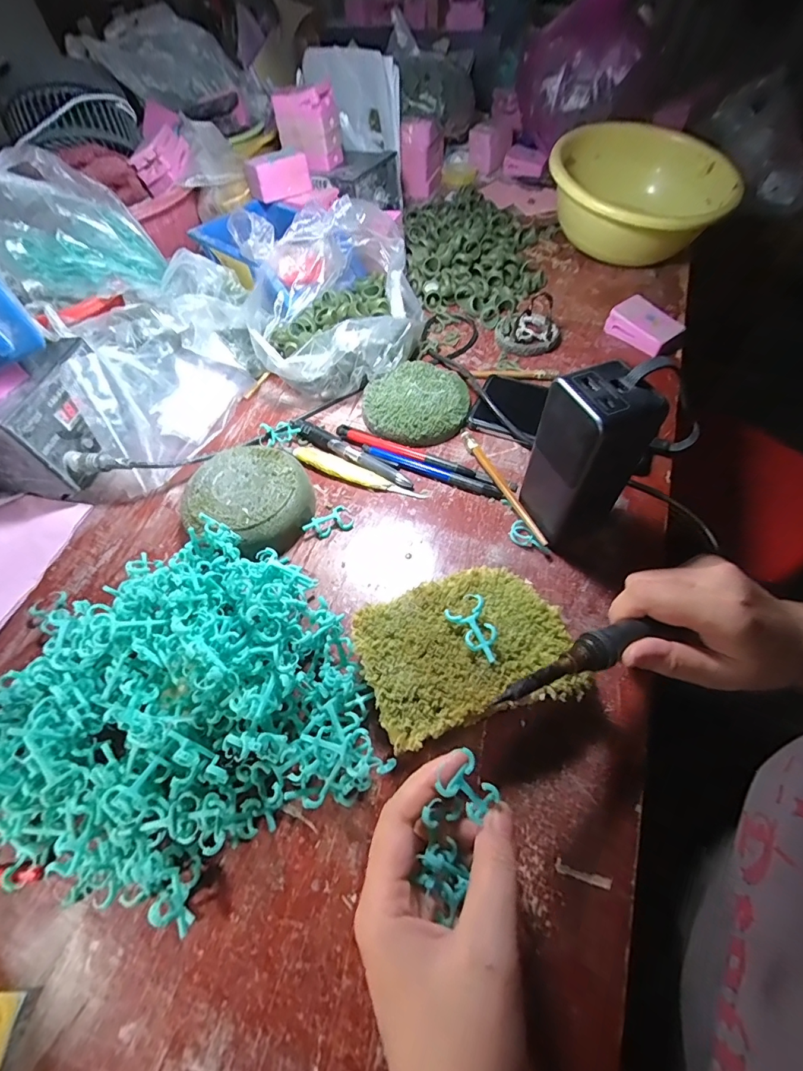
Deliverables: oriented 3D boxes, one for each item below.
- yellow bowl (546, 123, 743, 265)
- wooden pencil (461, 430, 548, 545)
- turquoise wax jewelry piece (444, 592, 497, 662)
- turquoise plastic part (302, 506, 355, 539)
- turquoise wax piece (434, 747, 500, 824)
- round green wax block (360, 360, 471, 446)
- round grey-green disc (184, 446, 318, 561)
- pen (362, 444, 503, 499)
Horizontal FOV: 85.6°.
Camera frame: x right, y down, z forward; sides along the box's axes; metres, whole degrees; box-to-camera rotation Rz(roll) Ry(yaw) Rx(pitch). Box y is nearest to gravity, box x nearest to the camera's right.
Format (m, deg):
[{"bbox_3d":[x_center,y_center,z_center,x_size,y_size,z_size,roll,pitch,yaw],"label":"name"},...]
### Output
[{"bbox_3d":[0.315,-0.457,0.590,0.222,0.101,0.273,20,60,14],"label":"yellow bowl"},{"bbox_3d":[0.087,-0.045,0.381,0.008,0.014,0.141,-20,59,-10],"label":"wooden pencil"},{"bbox_3d":[0.047,0.058,0.269,0.023,0.014,0.039,-27,61,-14],"label":"turquoise wax jewelry piece"},{"bbox_3d":[-0.063,-0.012,0.368,0.041,0.011,0.023,-24,60,-12],"label":"turquoise plastic part"},{"bbox_3d":[0.033,0.129,0.221,0.024,0.016,0.027,-32,62,-17],"label":"turquoise wax piece"},{"bbox_3d":[0.014,-0.138,0.436,0.104,0.019,0.106,-1,58,2],"label":"round green wax block"},{"bbox_3d":[-0.126,-0.032,0.366,0.096,0.028,0.091,-1,58,2],"label":"round grey-green disc"},{"bbox_3d":[0.026,-0.060,0.395,0.135,0.008,0.013,19,60,14],"label":"pen"}]

